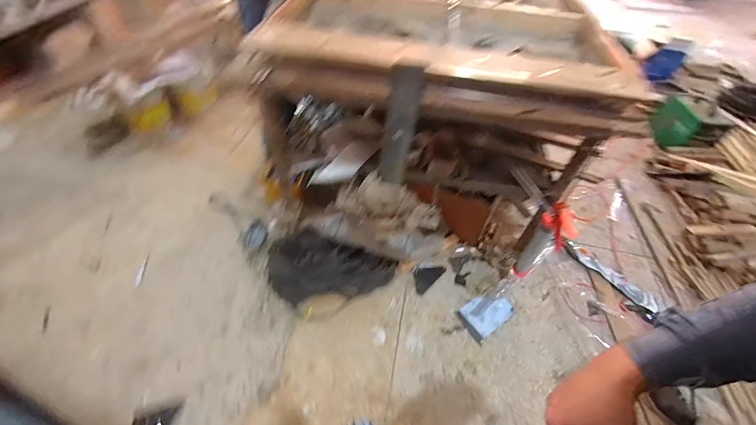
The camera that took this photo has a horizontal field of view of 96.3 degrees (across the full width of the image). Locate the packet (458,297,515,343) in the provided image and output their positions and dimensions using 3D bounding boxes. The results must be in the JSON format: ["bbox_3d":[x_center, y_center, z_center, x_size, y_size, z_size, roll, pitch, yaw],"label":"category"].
[{"bbox_3d":[0.465,0.429,1.455,0.239,0.025,0.145,-27,56,-27],"label":"packet"}]

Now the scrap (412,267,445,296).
[{"bbox_3d":[0.224,0.282,1.534,0.181,0.015,0.098,-34,79,-31],"label":"scrap"}]

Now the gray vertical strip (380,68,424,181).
[{"bbox_3d":[0.053,-0.228,0.923,0.097,0.341,0.026,27,47,17],"label":"gray vertical strip"}]

